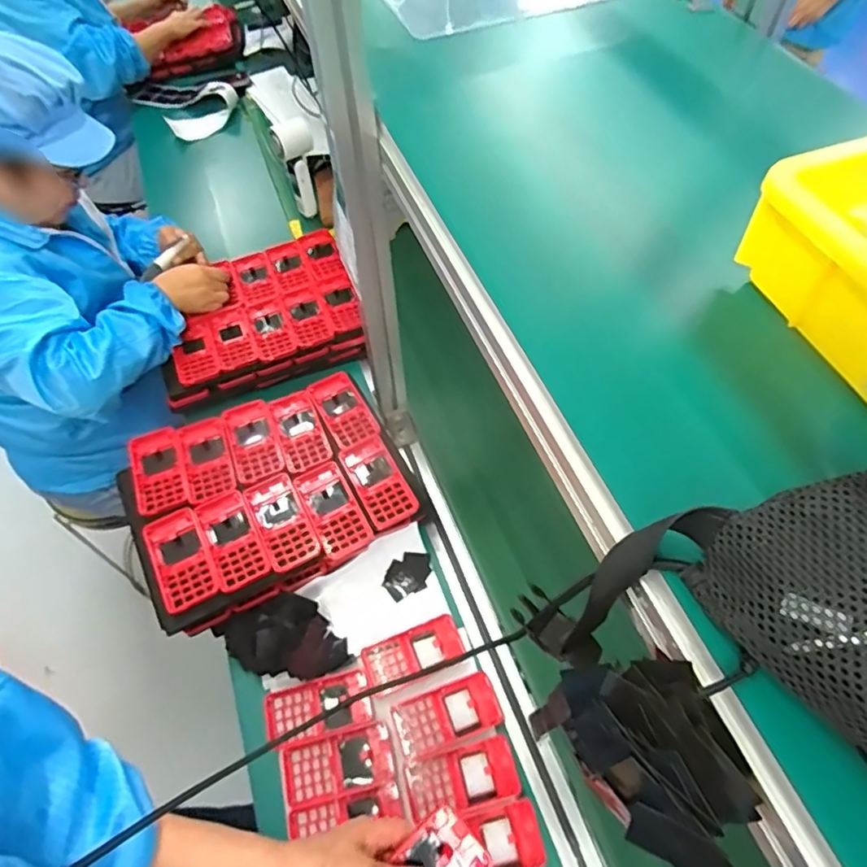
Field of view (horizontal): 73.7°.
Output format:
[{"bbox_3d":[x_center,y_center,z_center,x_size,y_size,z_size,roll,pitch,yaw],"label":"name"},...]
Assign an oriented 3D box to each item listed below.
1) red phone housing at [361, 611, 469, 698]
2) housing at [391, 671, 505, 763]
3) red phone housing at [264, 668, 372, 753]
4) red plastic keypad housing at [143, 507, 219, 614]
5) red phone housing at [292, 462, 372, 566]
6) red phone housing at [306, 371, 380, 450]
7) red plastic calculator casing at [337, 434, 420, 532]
[{"bbox_3d":[-0.024,0.274,0.713,0.117,0.023,0.062,-19,57,-11],"label":"red phone housing"},{"bbox_3d":[0.016,0.327,0.673,0.120,0.008,0.060,-17,57,-11],"label":"housing"},{"bbox_3d":[-0.136,0.323,0.680,0.121,0.020,0.065,-13,56,-8],"label":"red phone housing"},{"bbox_3d":[-0.310,0.153,0.706,0.064,0.014,0.123,-24,58,-15],"label":"red plastic keypad housing"},{"bbox_3d":[-0.129,0.100,0.746,0.061,0.025,0.121,-25,58,-15],"label":"red phone housing"},{"bbox_3d":[-0.128,-0.037,0.816,0.063,0.012,0.127,-25,58,-16],"label":"red phone housing"},{"bbox_3d":[-0.074,0.065,0.776,0.067,0.019,0.122,-25,58,-15],"label":"red plastic calculator casing"}]

